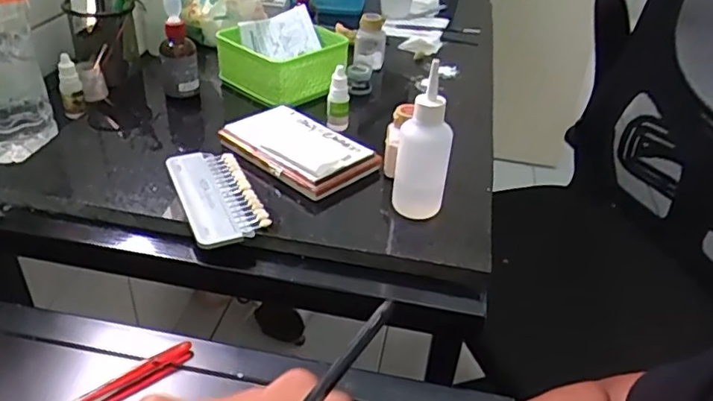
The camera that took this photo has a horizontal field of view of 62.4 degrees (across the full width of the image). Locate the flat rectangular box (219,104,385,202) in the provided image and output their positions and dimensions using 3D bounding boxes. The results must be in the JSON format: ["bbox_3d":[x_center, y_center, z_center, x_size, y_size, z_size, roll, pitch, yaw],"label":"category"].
[{"bbox_3d":[-0.059,-0.058,0.621,0.147,0.022,0.089,31,42,32],"label":"flat rectangular box"}]

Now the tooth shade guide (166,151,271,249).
[{"bbox_3d":[-0.135,-0.004,0.564,0.065,0.018,0.150,-12,38,-23],"label":"tooth shade guide"}]

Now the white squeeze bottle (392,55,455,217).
[{"bbox_3d":[0.061,-0.042,0.528,0.047,0.130,0.036,7,35,2],"label":"white squeeze bottle"}]

